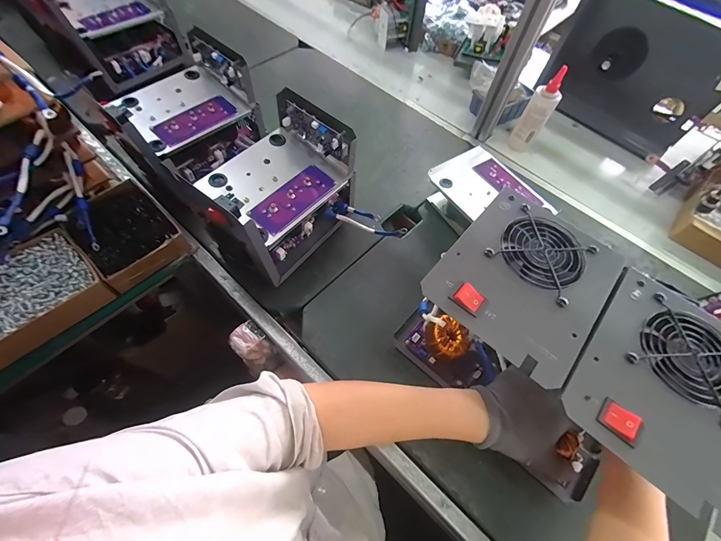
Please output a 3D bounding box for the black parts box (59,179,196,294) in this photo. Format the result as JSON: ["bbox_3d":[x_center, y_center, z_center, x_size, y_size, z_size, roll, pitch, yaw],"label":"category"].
[{"bbox_3d":[-0.401,-0.066,0.561,0.182,0.049,0.129,40,65,17],"label":"black parts box"}]

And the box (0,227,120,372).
[{"bbox_3d":[-0.513,0.047,0.490,0.218,0.050,0.147,-38,70,-22],"label":"box"}]

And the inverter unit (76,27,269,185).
[{"bbox_3d":[-0.311,-0.279,0.582,0.153,0.141,0.234,36,64,16],"label":"inverter unit"}]

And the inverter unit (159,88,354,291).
[{"bbox_3d":[-0.128,-0.117,0.535,0.157,0.201,0.232,38,65,16],"label":"inverter unit"}]

